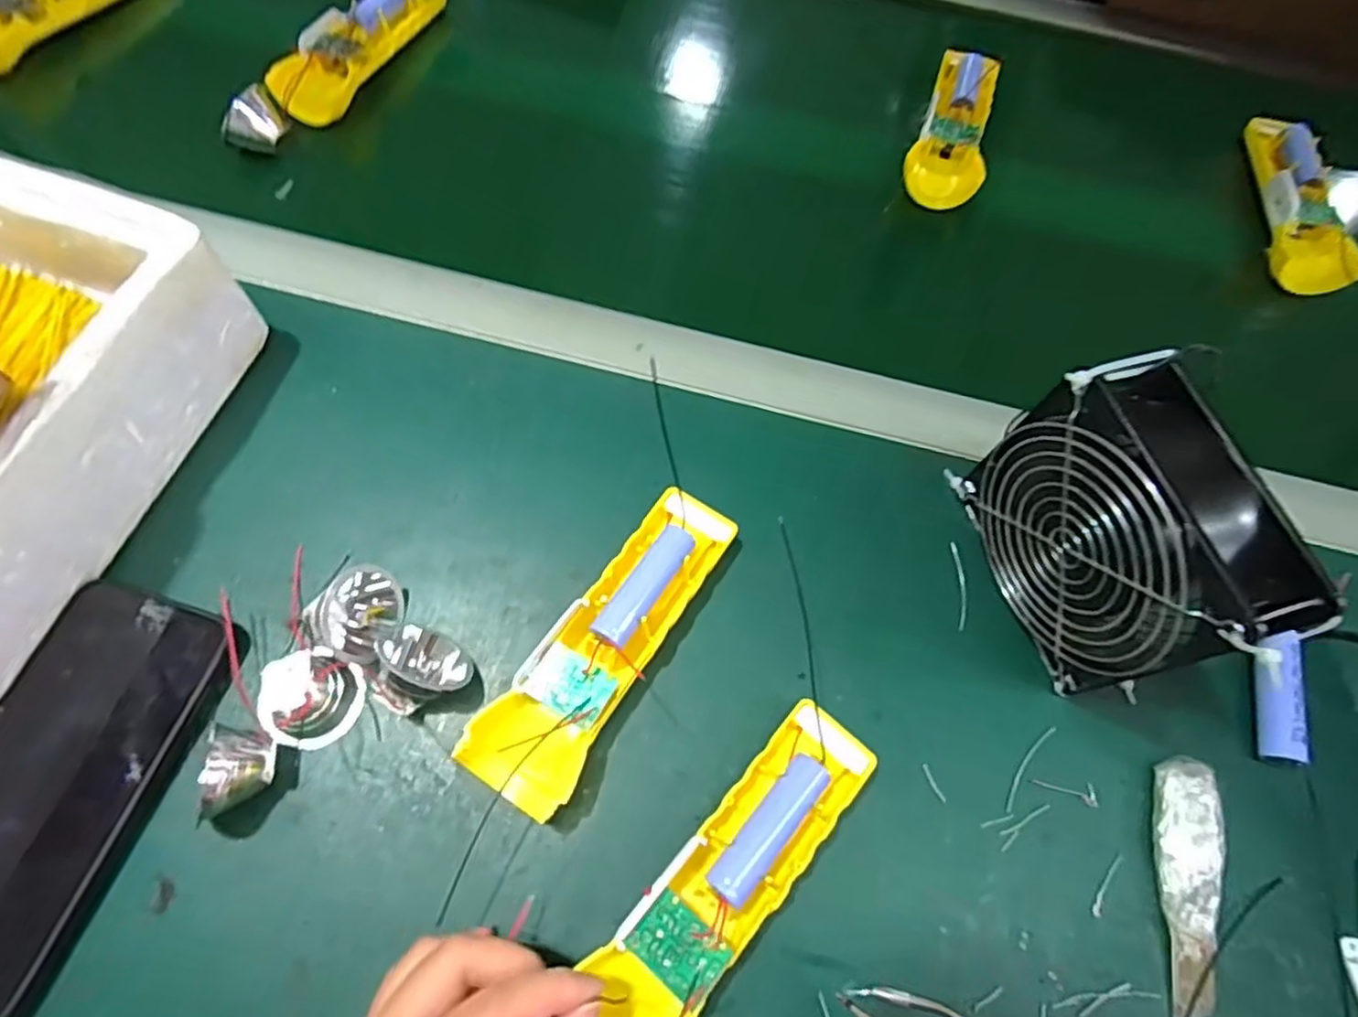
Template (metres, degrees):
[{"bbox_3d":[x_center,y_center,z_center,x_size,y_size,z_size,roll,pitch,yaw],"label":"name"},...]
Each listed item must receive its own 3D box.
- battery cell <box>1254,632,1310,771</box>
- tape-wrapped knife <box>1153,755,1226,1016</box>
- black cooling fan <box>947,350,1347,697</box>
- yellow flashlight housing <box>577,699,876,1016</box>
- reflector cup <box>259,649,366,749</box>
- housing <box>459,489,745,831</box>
[{"bbox_3d":[0.296,0.092,0.340,0.017,0.018,0.067,19,67,5],"label":"battery cell"},{"bbox_3d":[0.229,0.168,0.307,0.028,0.010,0.108,16,66,4],"label":"tape-wrapped knife"},{"bbox_3d":[0.194,0.014,0.309,0.047,0.119,0.127,-15,68,-9],"label":"black cooling fan"},{"bbox_3d":[0.023,0.156,0.285,0.049,0.030,0.163,38,68,13],"label":"yellow flashlight housing"},{"bbox_3d":[-0.165,0.086,0.309,0.036,0.024,0.039,1,66,-2],"label":"reflector cup"},{"bbox_3d":[-0.031,0.062,0.327,0.046,0.029,0.162,32,69,11],"label":"housing"}]

